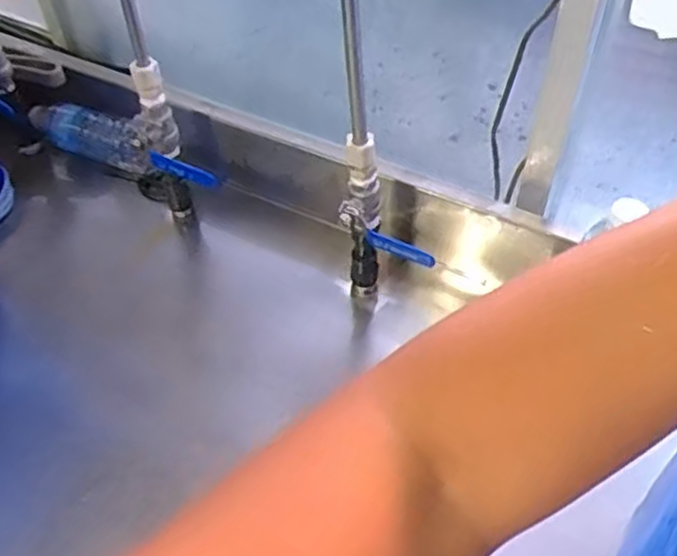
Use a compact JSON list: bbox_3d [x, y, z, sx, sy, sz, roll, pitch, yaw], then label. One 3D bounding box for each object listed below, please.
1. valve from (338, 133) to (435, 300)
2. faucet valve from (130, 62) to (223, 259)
[{"bbox_3d":[0.037,-0.027,0.674,0.046,0.212,0.101,-24,52,-18],"label":"valve"},{"bbox_3d":[-0.172,-0.103,0.782,0.069,0.257,0.119,-9,49,-6],"label":"faucet valve"}]

